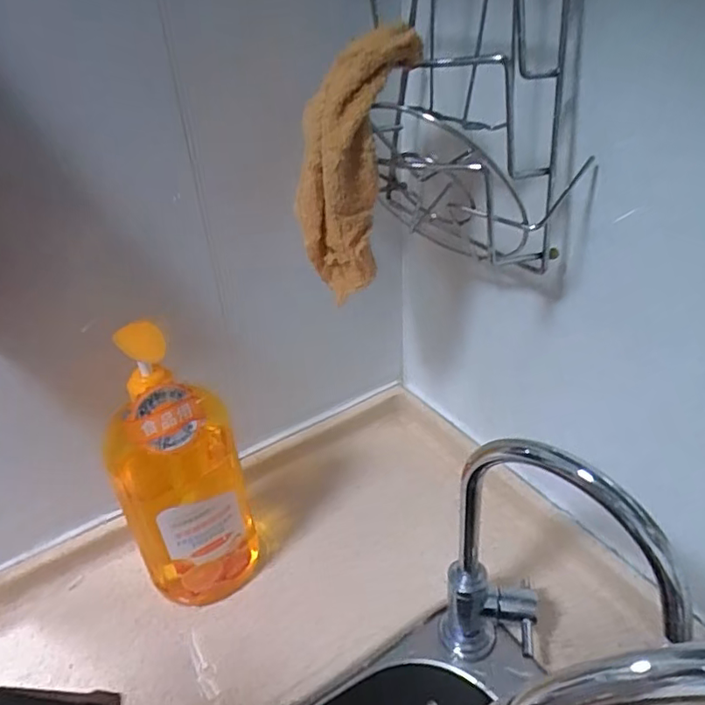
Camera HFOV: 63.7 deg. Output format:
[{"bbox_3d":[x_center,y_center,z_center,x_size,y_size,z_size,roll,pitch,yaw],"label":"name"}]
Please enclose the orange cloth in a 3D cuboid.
[{"bbox_3d":[0.002,-0.139,0.449,0.092,0.192,0.066,-2,35,2],"label":"orange cloth"}]

